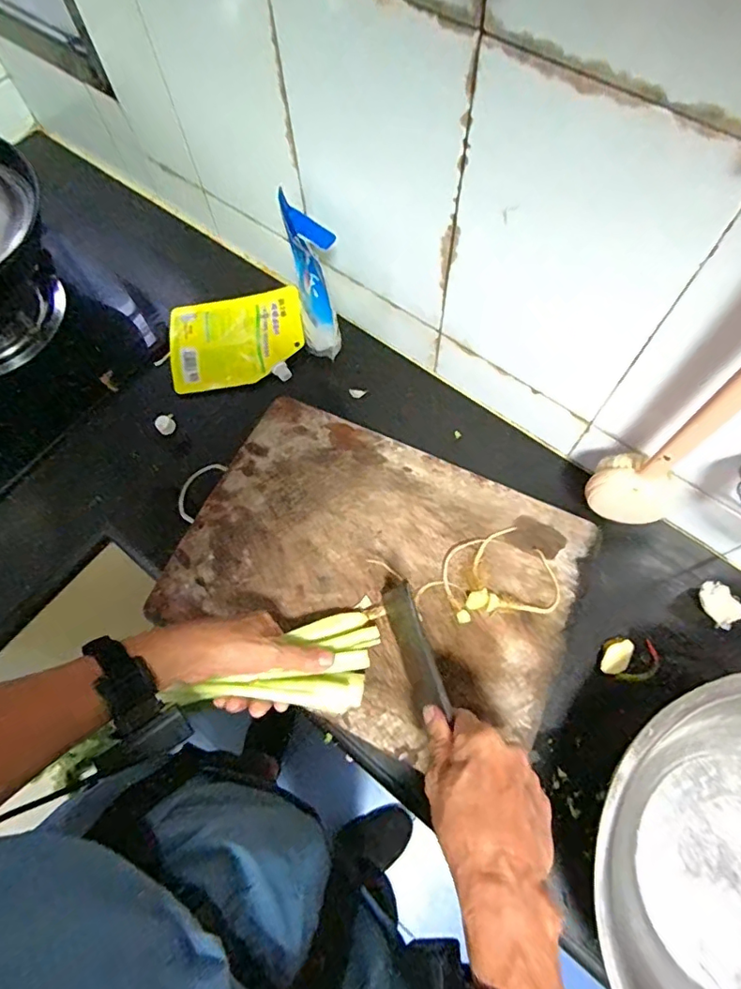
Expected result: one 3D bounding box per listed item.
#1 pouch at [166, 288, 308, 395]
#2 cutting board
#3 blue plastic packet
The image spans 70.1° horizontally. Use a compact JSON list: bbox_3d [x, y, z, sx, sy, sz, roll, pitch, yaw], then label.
[{"bbox_3d":[-0.177,-0.206,0.702,0.175,0.024,0.131,-9,68,-2],"label":"pouch"},{"bbox_3d":[0.003,0.086,0.573,0.411,0.039,0.303,23,71,11],"label":"cutting board"},{"bbox_3d":[-0.067,-0.246,0.615,0.045,0.170,0.075,-20,69,-6],"label":"blue plastic packet"}]

